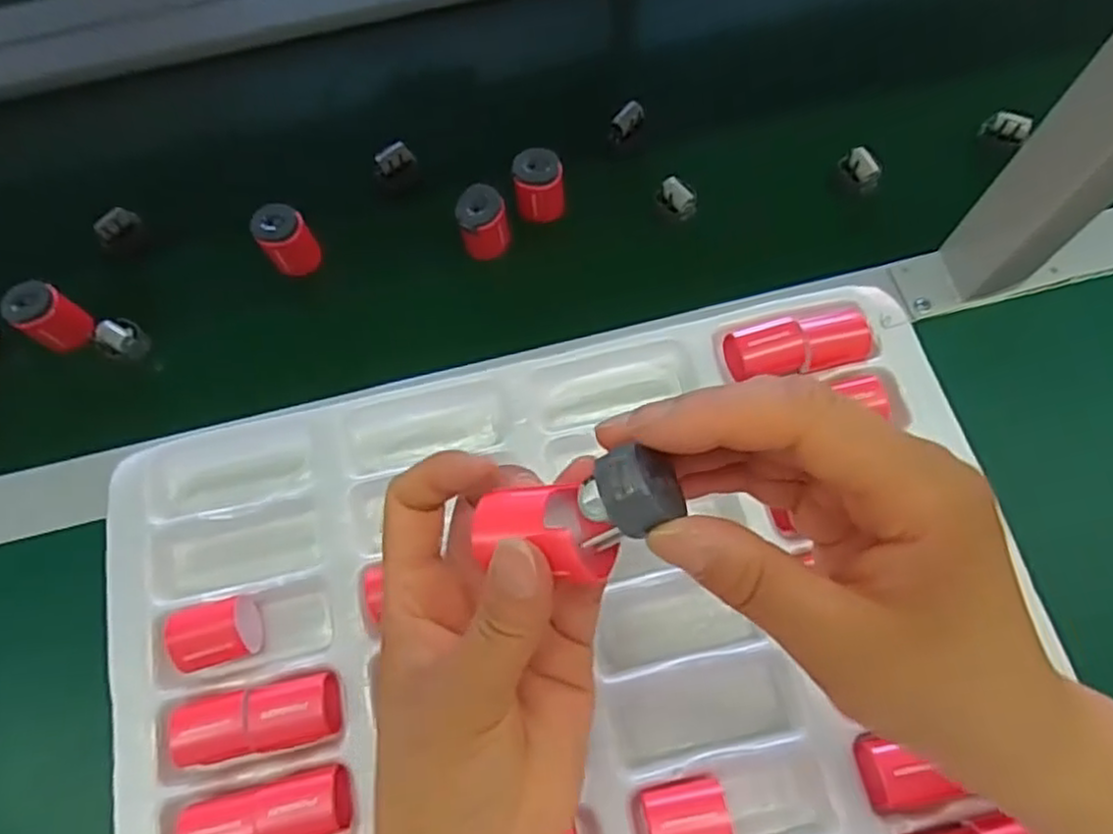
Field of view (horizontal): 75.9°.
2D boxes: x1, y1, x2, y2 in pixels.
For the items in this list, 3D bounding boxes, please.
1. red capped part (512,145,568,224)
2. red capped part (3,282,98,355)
[{"bbox_3d":[-0.011,-0.149,0.460,0.031,0.035,0.029,-9,70,-1],"label":"red capped part"},{"bbox_3d":[-0.314,-0.062,0.442,0.027,0.040,0.032,30,74,12],"label":"red capped part"}]

